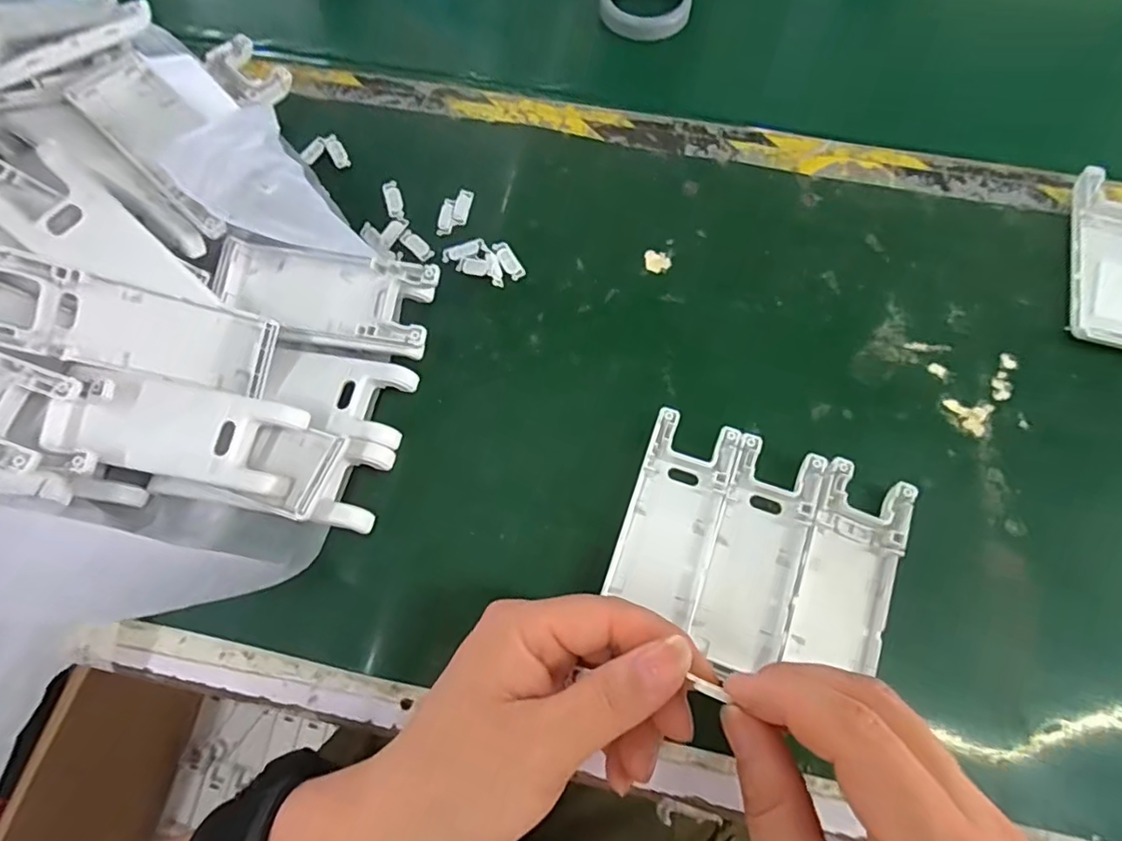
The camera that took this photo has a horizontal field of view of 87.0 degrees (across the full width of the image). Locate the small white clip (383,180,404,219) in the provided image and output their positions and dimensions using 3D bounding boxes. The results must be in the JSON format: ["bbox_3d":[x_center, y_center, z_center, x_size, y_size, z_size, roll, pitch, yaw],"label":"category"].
[{"bbox_3d":[-0.092,-0.122,0.325,0.008,0.004,0.023,-15,71,-5],"label":"small white clip"}]

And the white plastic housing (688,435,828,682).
[{"bbox_3d":[0.085,0.059,0.257,0.038,0.011,0.098,18,71,7],"label":"white plastic housing"}]

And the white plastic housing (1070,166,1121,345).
[{"bbox_3d":[0.284,-0.082,0.301,0.042,0.013,0.099,14,71,5],"label":"white plastic housing"}]

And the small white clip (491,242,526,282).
[{"bbox_3d":[-0.027,-0.082,0.303,0.009,0.006,0.022,-30,73,-10],"label":"small white clip"}]

